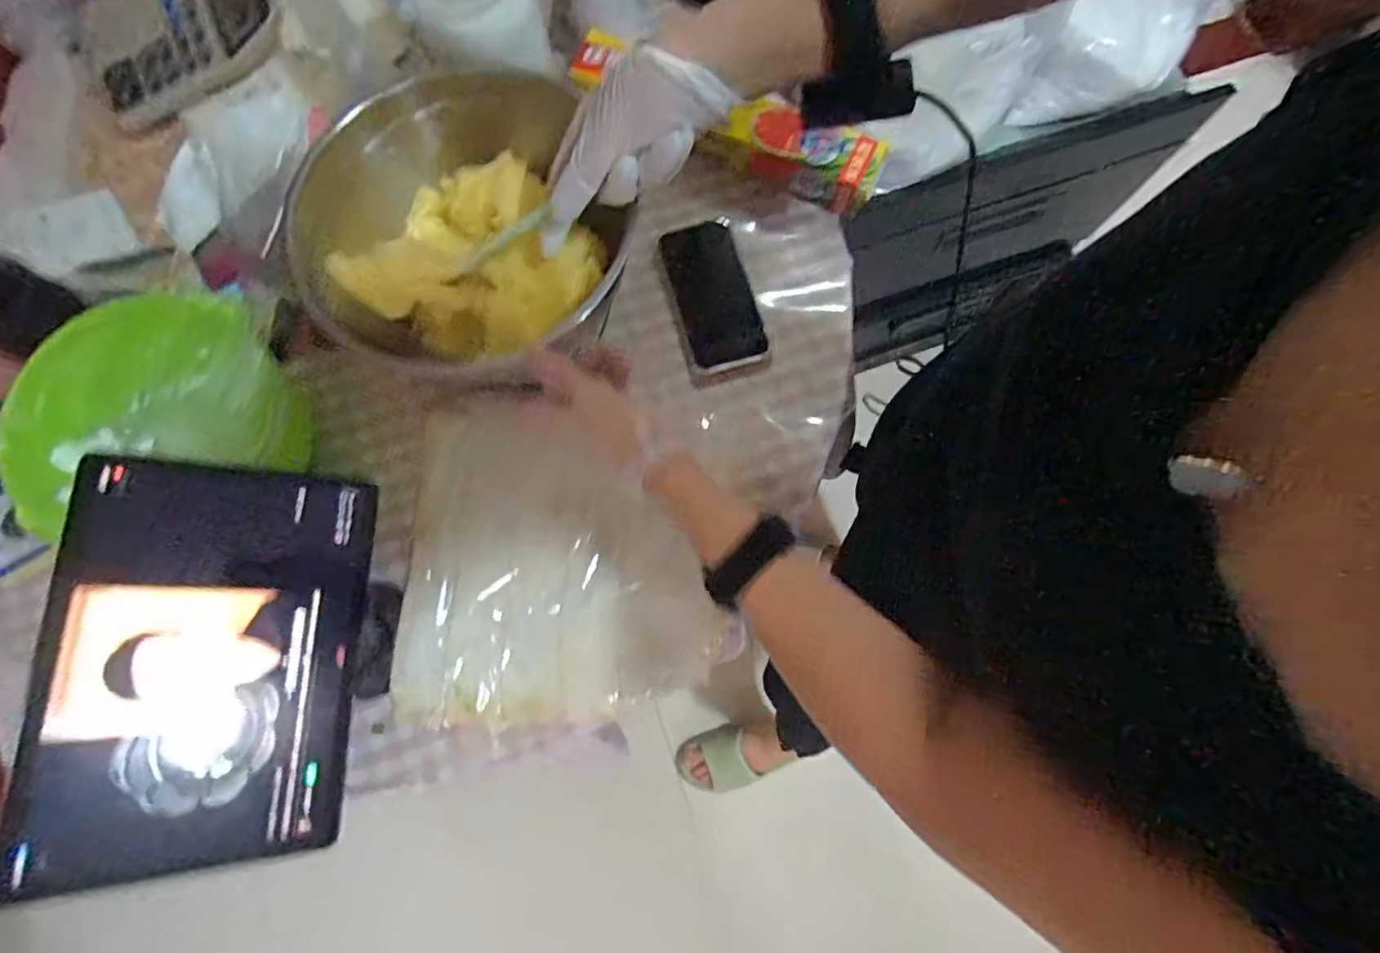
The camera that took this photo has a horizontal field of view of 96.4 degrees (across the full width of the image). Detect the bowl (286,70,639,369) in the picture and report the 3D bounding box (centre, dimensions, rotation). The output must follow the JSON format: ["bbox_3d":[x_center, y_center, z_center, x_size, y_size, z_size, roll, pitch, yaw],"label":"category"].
[{"bbox_3d":[-0.188,-0.212,0.519,0.222,0.148,0.248,-29,77,-7],"label":"bowl"}]

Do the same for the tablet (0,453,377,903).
[{"bbox_3d":[-0.307,0.116,0.400,0.163,0.011,0.246,10,73,-37],"label":"tablet"}]

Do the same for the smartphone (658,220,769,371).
[{"bbox_3d":[0.022,-0.175,0.592,0.073,0.005,0.142,-16,85,-5],"label":"smartphone"}]

